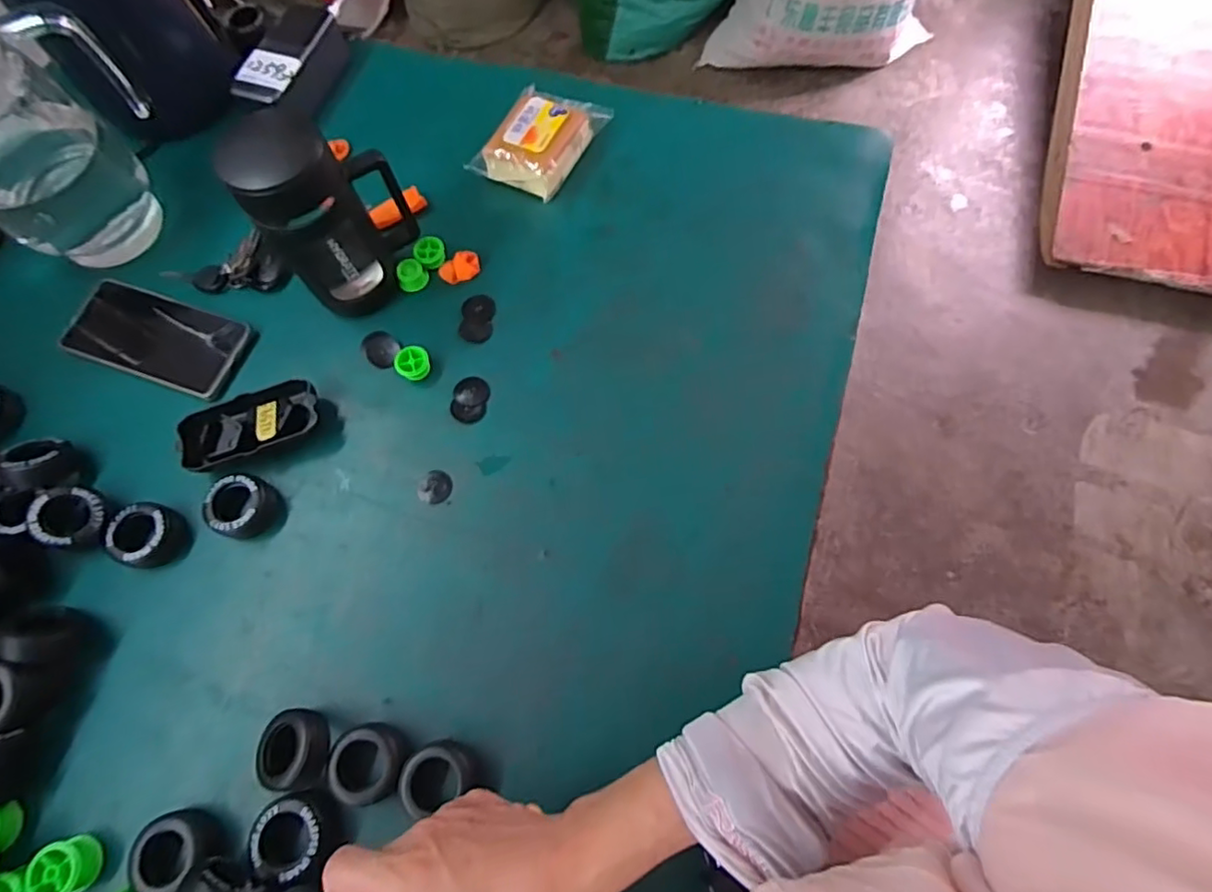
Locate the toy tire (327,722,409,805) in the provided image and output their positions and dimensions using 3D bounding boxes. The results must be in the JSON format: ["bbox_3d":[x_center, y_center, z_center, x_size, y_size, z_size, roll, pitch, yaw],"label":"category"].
[{"bbox_3d":[-0.163,0.219,0.426,0.047,0.020,0.047,-1,70,2],"label":"toy tire"}]

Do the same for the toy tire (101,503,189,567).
[{"bbox_3d":[-0.373,0.070,0.497,0.058,0.021,0.049,17,72,9],"label":"toy tire"}]

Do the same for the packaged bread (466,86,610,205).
[{"bbox_3d":[-0.064,-0.301,0.595,0.090,0.031,0.117,29,74,12],"label":"packaged bread"}]

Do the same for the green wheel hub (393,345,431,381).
[{"bbox_3d":[-0.168,-0.073,0.536,0.027,0.016,0.028,-1,70,2],"label":"green wheel hub"}]

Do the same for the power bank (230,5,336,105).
[{"bbox_3d":[-0.326,-0.404,0.627,0.049,0.017,0.137,20,73,9],"label":"power bank"}]

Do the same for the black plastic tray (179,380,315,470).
[{"bbox_3d":[-0.299,-0.016,0.517,0.112,0.025,0.053,-18,71,-4],"label":"black plastic tray"}]

